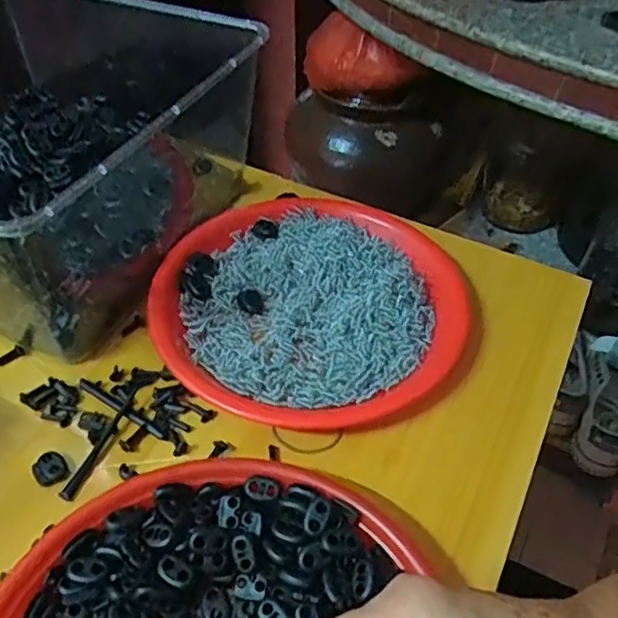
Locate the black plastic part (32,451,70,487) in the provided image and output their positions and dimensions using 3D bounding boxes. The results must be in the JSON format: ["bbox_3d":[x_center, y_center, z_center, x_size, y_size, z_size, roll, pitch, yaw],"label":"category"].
[{"bbox_3d":[-0.158,0.096,0.384,0.019,0.006,0.022,-29,53,-25],"label":"black plastic part"}]

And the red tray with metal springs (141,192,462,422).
[{"bbox_3d":[0.001,-0.009,0.475,0.222,0.019,0.222,5,46,5],"label":"red tray with metal springs"}]

